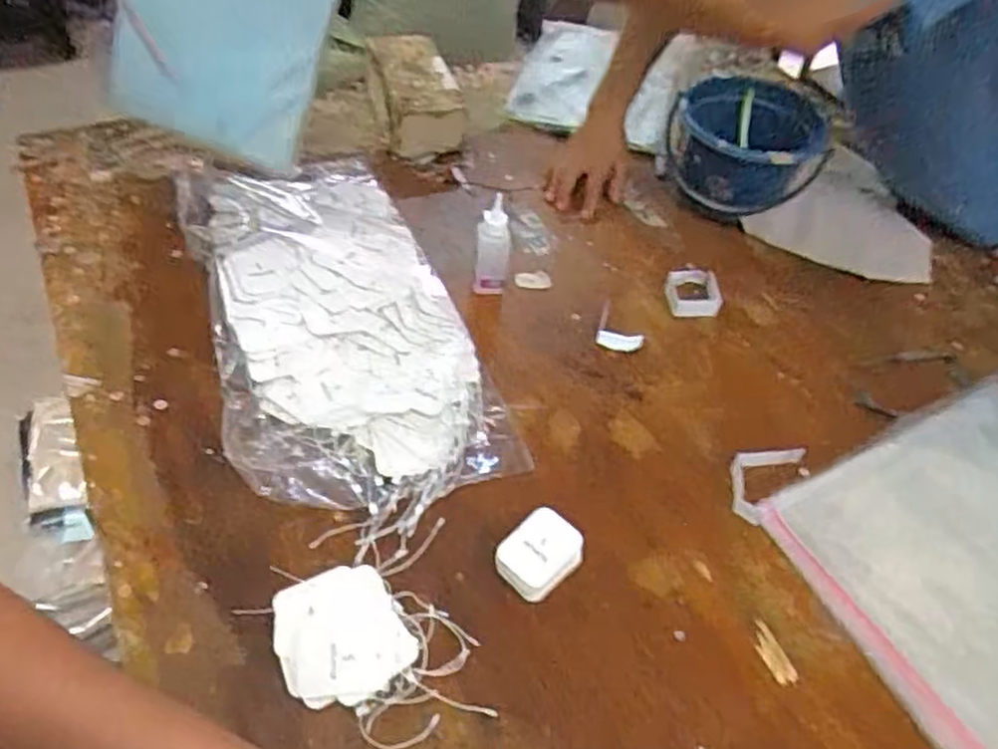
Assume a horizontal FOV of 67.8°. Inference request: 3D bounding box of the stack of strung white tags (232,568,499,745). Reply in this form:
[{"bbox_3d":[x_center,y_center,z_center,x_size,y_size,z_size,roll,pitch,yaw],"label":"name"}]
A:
[{"bbox_3d":[-0.131,0.212,0.609,0.098,0.022,0.113,-23,56,-24],"label":"stack of strung white tags"}]

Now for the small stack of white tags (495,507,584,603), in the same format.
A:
[{"bbox_3d":[0.037,0.162,0.668,0.058,0.025,0.075,37,55,23],"label":"small stack of white tags"}]

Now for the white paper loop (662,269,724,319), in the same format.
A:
[{"bbox_3d":[0.242,-0.101,0.922,0.068,0.016,0.072,3,50,-4],"label":"white paper loop"}]

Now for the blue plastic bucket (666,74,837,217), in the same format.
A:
[{"bbox_3d":[0.327,-0.295,1.020,0.200,0.146,0.158,17,50,8],"label":"blue plastic bucket"}]

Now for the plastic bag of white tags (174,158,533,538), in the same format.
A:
[{"bbox_3d":[-0.188,-0.081,0.831,0.271,0.066,0.553,-15,53,-18],"label":"plastic bag of white tags"}]

